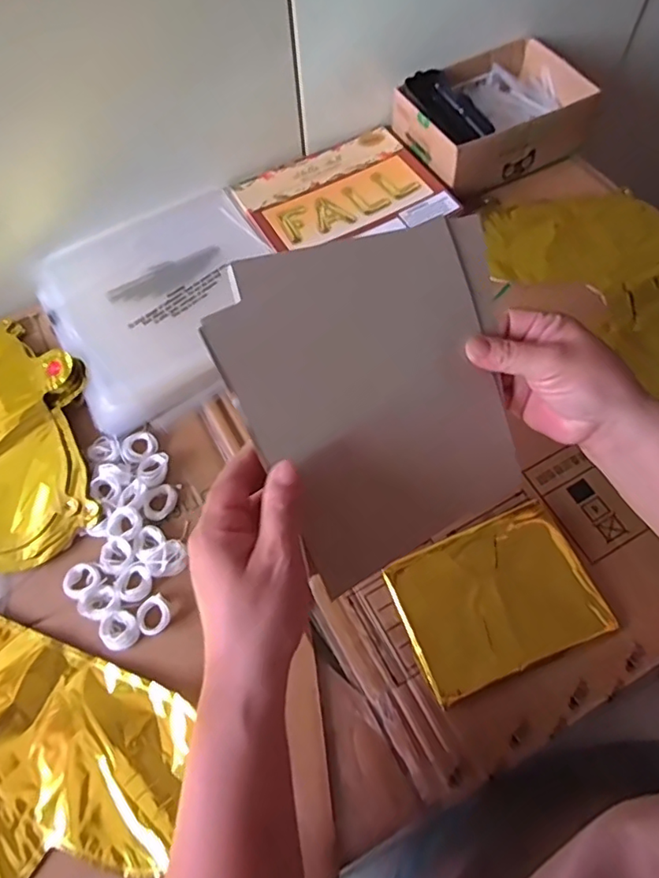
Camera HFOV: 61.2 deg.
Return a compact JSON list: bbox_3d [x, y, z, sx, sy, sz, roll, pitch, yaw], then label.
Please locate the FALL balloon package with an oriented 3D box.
[{"bbox_3d":[0.012,-0.264,0.595,0.195,0.007,0.162,-27,67,-10],"label":"FALL balloon package"}]

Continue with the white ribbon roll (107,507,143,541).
[{"bbox_3d":[-0.167,0.068,0.451,0.026,0.010,0.025,-1,65,2],"label":"white ribbon roll"}]

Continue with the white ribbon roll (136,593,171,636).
[{"bbox_3d":[-0.134,0.133,0.421,0.025,0.004,0.025,-1,65,2],"label":"white ribbon roll"}]

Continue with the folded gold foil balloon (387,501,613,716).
[{"bbox_3d":[0.126,0.119,0.423,0.144,0.020,0.105,-21,66,-8],"label":"folded gold foil balloon"}]

